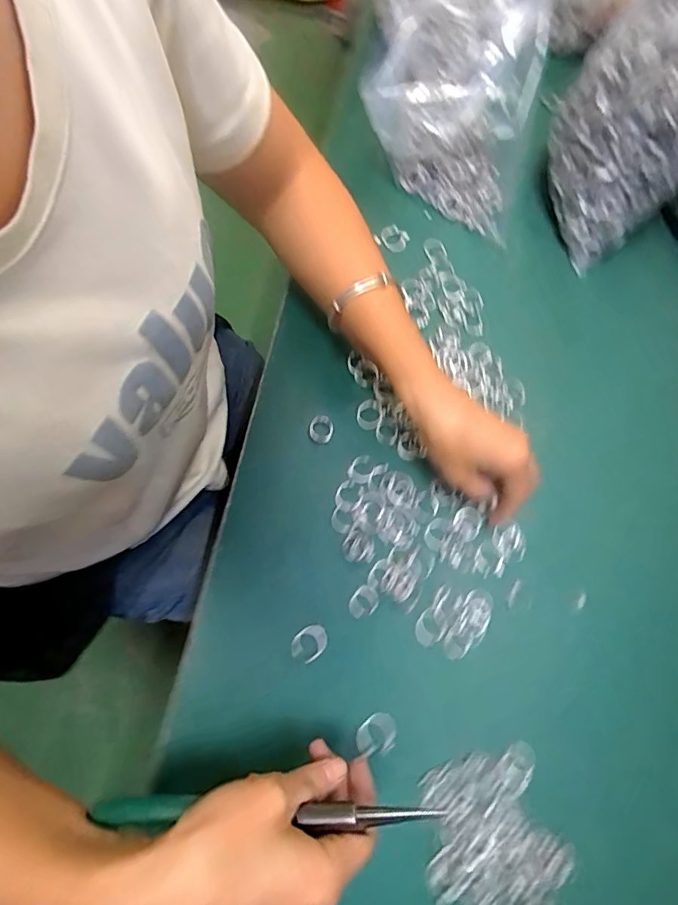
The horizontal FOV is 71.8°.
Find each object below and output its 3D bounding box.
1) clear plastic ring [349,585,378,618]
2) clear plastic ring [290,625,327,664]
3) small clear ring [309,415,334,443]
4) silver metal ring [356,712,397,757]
[{"bbox_3d":[0.019,0.117,0.366,0.020,0.004,0.025,41,73,5],"label":"clear plastic ring"},{"bbox_3d":[-0.022,0.142,0.349,0.029,0.004,0.022,-32,80,-15],"label":"clear plastic ring"},{"bbox_3d":[-0.016,-0.020,0.405,0.021,0.009,0.023,2,74,-7],"label":"small clear ring"},{"bbox_3d":[0.027,0.205,0.341,0.029,0.005,0.025,-6,72,-4],"label":"silver metal ring"}]

